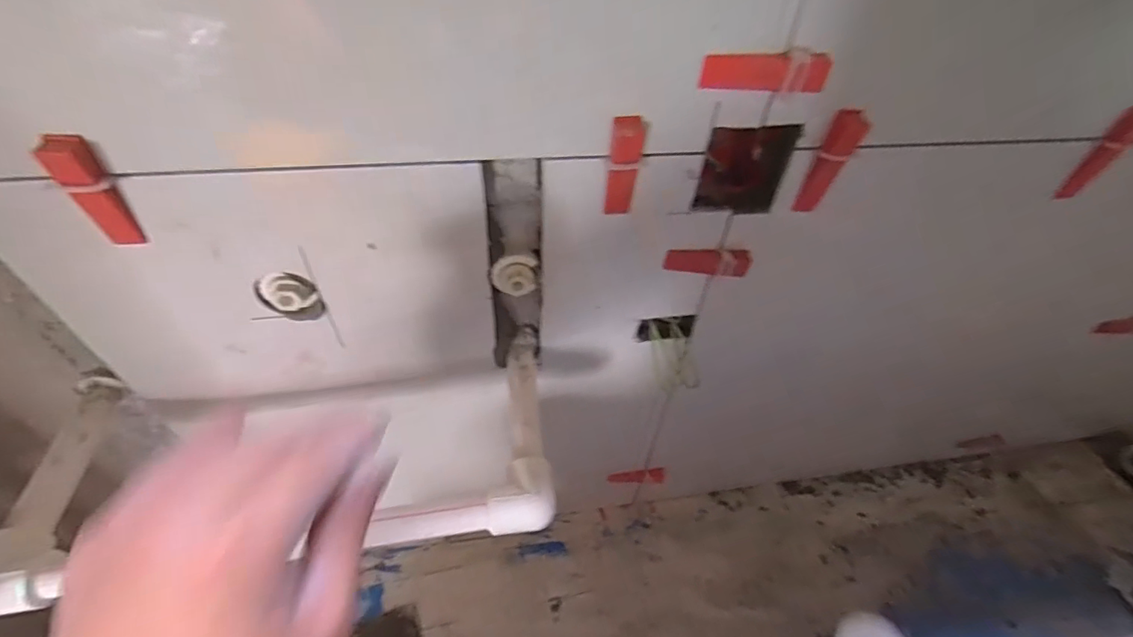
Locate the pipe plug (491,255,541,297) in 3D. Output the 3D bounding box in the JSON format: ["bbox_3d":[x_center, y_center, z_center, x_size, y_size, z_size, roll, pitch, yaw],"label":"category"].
[{"bbox_3d":[-0.041,-0.034,0.400,0.037,0.030,0.020,-8,47,-11],"label":"pipe plug"}]

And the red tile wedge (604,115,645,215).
[{"bbox_3d":[0.040,-0.103,0.344,0.022,0.072,0.015,5,46,1],"label":"red tile wedge"}]

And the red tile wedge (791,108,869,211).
[{"bbox_3d":[0.197,-0.113,0.370,0.025,0.083,0.016,24,49,18],"label":"red tile wedge"}]

